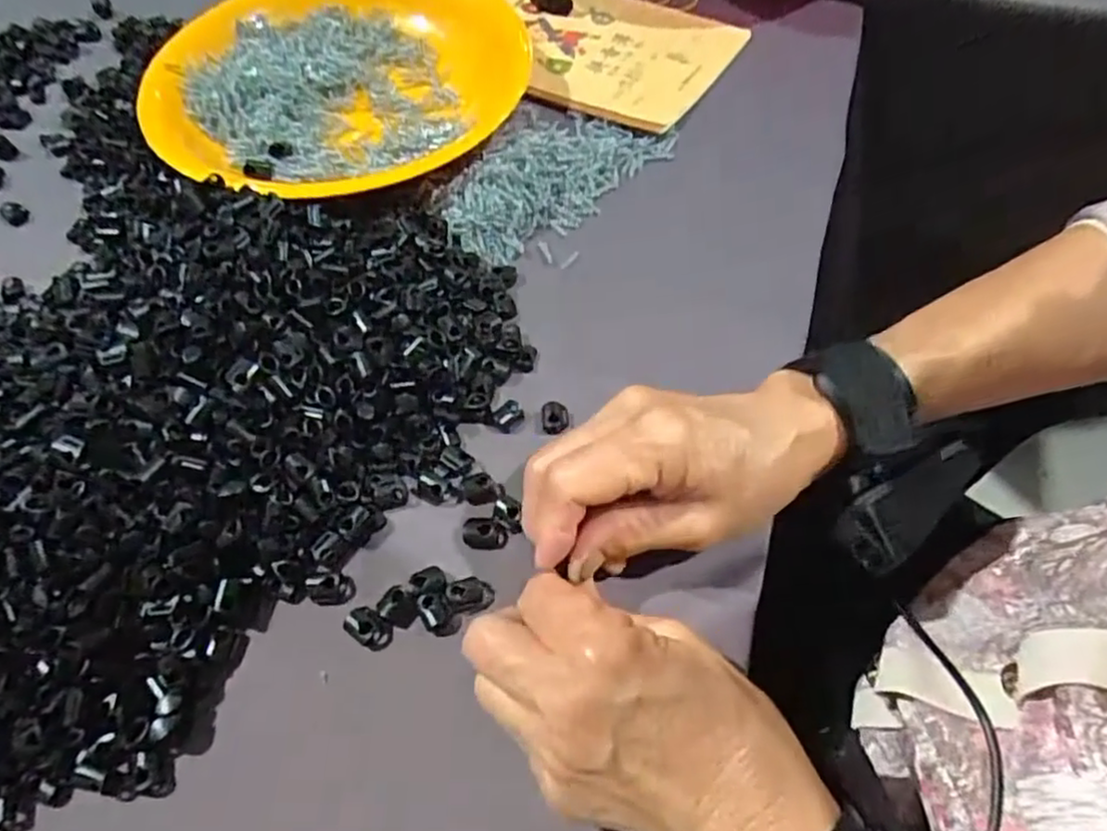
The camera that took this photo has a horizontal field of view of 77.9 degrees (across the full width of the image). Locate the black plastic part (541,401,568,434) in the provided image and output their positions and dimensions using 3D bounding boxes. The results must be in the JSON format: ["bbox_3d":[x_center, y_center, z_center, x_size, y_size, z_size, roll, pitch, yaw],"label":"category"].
[{"bbox_3d":[0.001,0.001,0.332,0.013,0.005,0.016,-2,58,1],"label":"black plastic part"}]

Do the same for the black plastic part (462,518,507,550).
[{"bbox_3d":[-0.031,0.051,0.304,0.019,0.005,0.014,-1,58,1],"label":"black plastic part"}]

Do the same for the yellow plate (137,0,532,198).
[{"bbox_3d":[-0.143,-0.219,0.450,0.214,0.039,0.231,-1,58,1],"label":"yellow plate"}]

